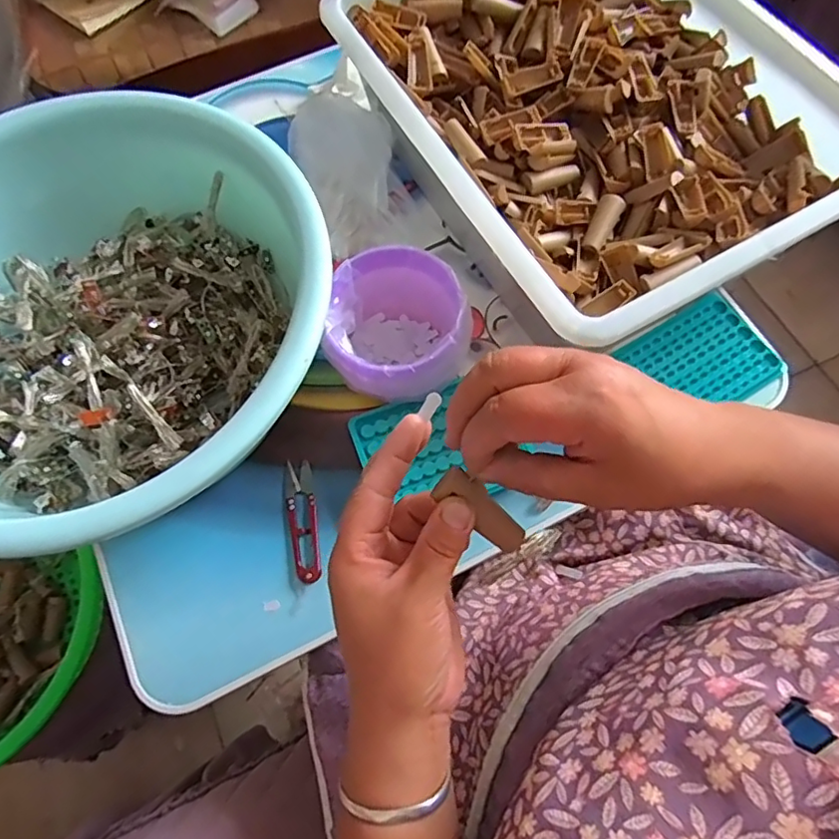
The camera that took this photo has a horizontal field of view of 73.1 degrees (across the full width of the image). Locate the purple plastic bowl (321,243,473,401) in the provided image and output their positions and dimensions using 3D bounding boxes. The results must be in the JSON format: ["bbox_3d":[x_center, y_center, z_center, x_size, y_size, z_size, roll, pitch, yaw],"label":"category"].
[{"bbox_3d":[-0.016,-0.071,0.468,0.110,0.086,0.113,-1,67,2],"label":"purple plastic bowl"}]

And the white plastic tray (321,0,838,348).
[{"bbox_3d":[0.141,-0.283,0.492,0.318,0.064,0.433,-27,68,-9],"label":"white plastic tray"}]

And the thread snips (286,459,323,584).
[{"bbox_3d":[-0.094,0.082,0.461,0.023,0.006,0.098,-13,67,-3],"label":"thread snips"}]

